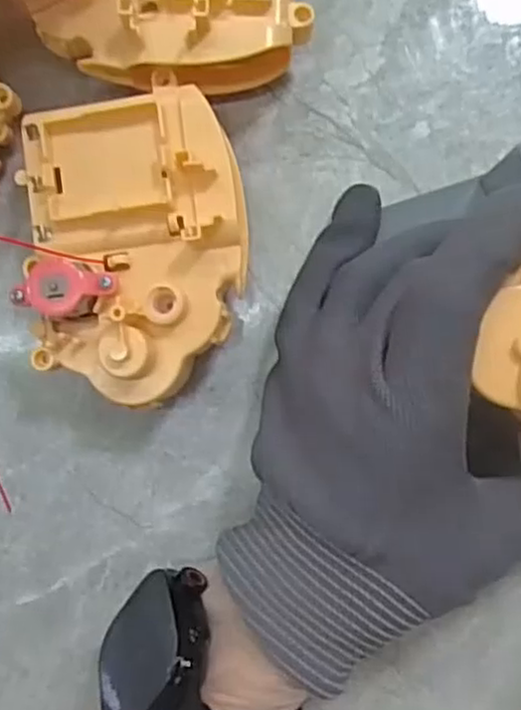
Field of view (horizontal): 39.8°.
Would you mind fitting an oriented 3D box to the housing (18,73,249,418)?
[{"bbox_3d":[-0.040,-0.035,0.240,0.073,0.039,0.099,-4,89,3],"label":"housing"}]

